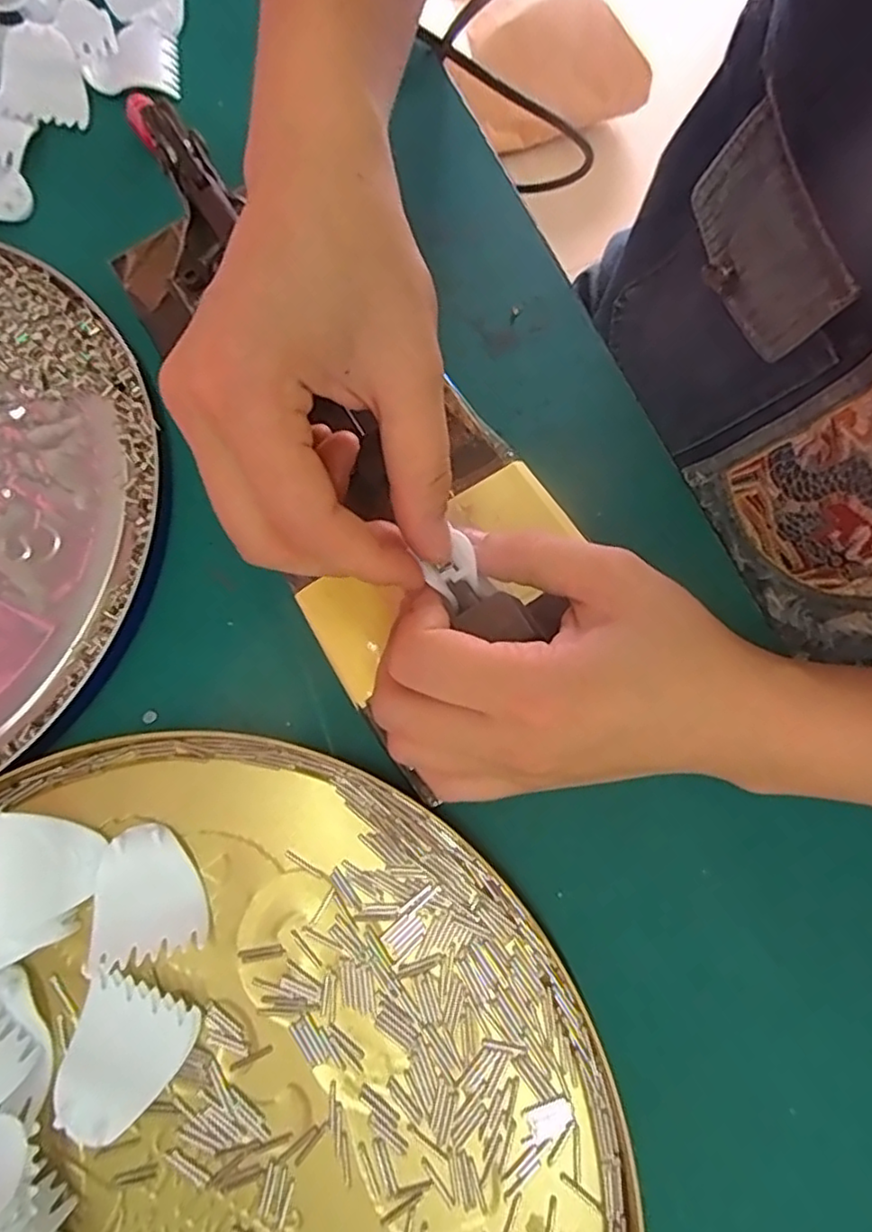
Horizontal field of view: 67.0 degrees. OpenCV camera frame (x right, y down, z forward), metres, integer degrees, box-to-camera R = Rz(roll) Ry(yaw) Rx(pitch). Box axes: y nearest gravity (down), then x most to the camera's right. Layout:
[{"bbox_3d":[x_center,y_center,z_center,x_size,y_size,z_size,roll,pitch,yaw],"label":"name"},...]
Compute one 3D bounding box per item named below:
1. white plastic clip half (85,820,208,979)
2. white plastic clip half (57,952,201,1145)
[{"bbox_3d":[-0.104,0.099,0.237,0.040,0.009,0.044,-12,77,-3],"label":"white plastic clip half"},{"bbox_3d":[-0.106,0.147,0.222,0.038,0.014,0.045,22,78,5],"label":"white plastic clip half"}]

